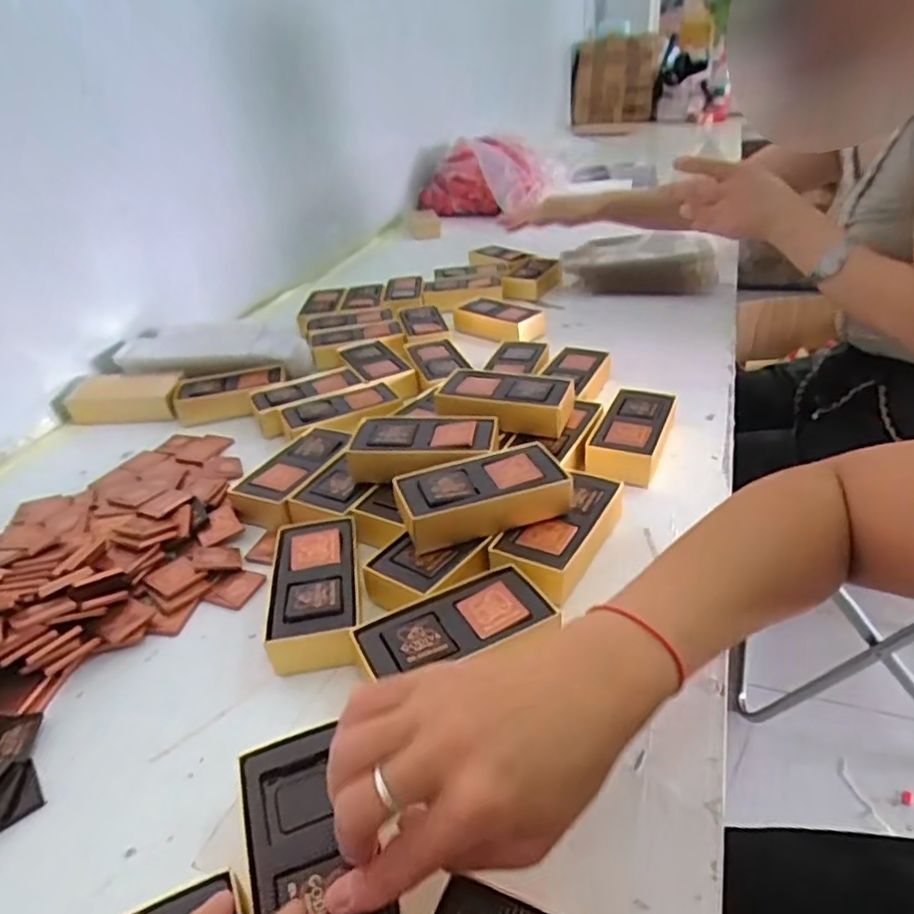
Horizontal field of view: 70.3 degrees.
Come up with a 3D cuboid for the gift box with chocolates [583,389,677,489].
[{"bbox_3d":[0.155,-0.020,0.571,0.058,0.032,0.118,9,34,23],"label":"gift box with chocolates"}]

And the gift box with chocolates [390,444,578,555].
[{"bbox_3d":[0.017,0.028,0.455,0.114,0.035,0.061,-13,32,-11],"label":"gift box with chocolates"}]

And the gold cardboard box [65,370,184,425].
[{"bbox_3d":[-0.363,-0.069,0.725,0.117,0.034,0.069,-4,31,4],"label":"gold cardboard box"}]

